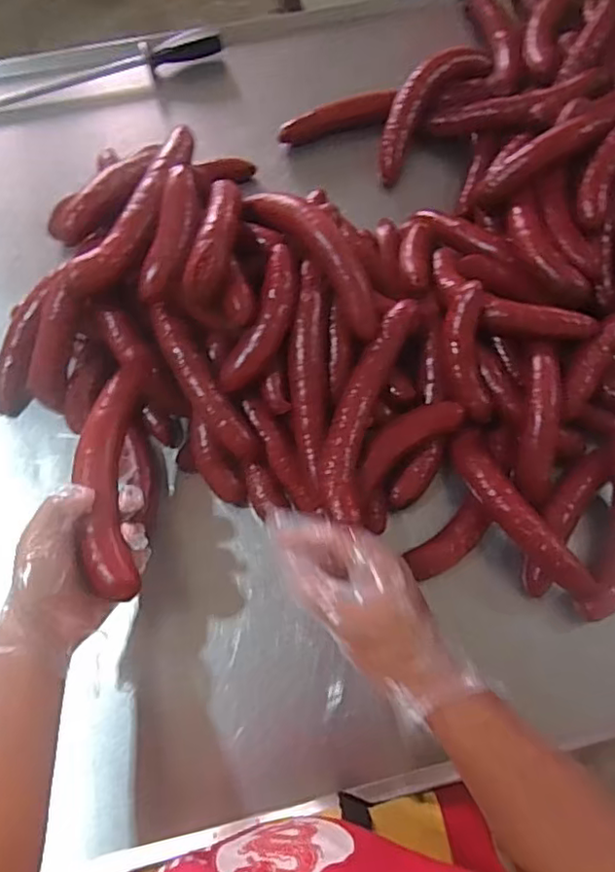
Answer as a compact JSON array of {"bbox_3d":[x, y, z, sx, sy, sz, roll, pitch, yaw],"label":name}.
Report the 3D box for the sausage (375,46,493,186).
[{"bbox_3d":[0.166,-0.466,0.847,0.076,0.052,0.228,36,86,12],"label":"sausage"}]

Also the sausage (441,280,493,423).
[{"bbox_3d":[0.179,-0.094,0.677,0.048,0.030,0.153,-6,91,-3],"label":"sausage"}]

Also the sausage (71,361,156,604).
[{"bbox_3d":[-0.187,0.033,0.574,0.058,0.047,0.250,-4,63,-2],"label":"sausage"}]

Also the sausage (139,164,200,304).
[{"bbox_3d":[-0.141,-0.210,0.630,0.038,0.033,0.143,13,85,4],"label":"sausage"}]

